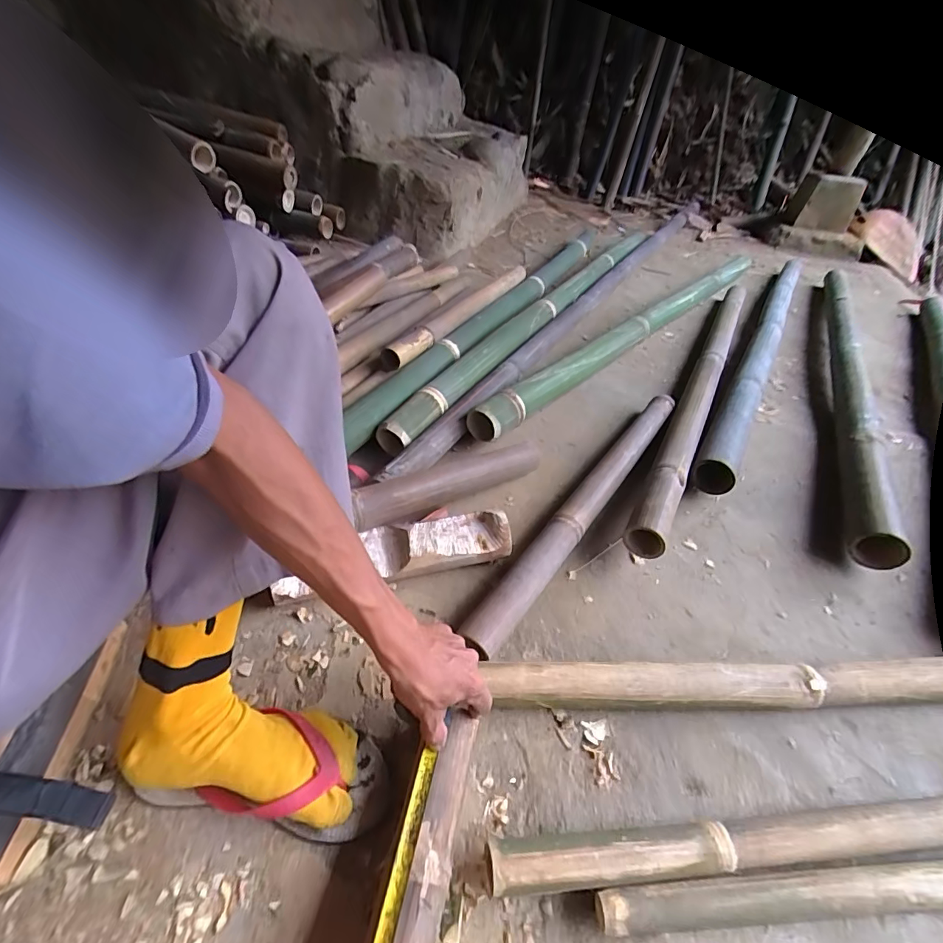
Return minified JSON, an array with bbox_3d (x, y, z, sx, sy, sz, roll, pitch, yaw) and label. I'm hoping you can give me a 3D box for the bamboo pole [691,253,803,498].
[{"bbox_3d":[0.674,-0.289,1.068,0.060,0.084,1.110,27,49,20],"label":"bamboo pole"}]

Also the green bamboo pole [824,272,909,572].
[{"bbox_3d":[0.815,-0.198,0.989,0.077,0.086,1.081,22,47,16],"label":"green bamboo pole"}]

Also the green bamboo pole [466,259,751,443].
[{"bbox_3d":[0.387,-0.331,1.071,0.059,0.059,1.056,36,51,28],"label":"green bamboo pole"}]

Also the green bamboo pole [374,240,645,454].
[{"bbox_3d":[0.177,-0.380,1.107,0.059,0.061,1.166,28,49,21],"label":"green bamboo pole"}]

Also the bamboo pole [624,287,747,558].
[{"bbox_3d":[0.461,-0.195,0.904,0.058,0.044,0.974,24,46,19],"label":"bamboo pole"}]

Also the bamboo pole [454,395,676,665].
[{"bbox_3d":[0.180,0.042,0.709,0.055,0.049,0.603,30,48,23],"label":"bamboo pole"}]

